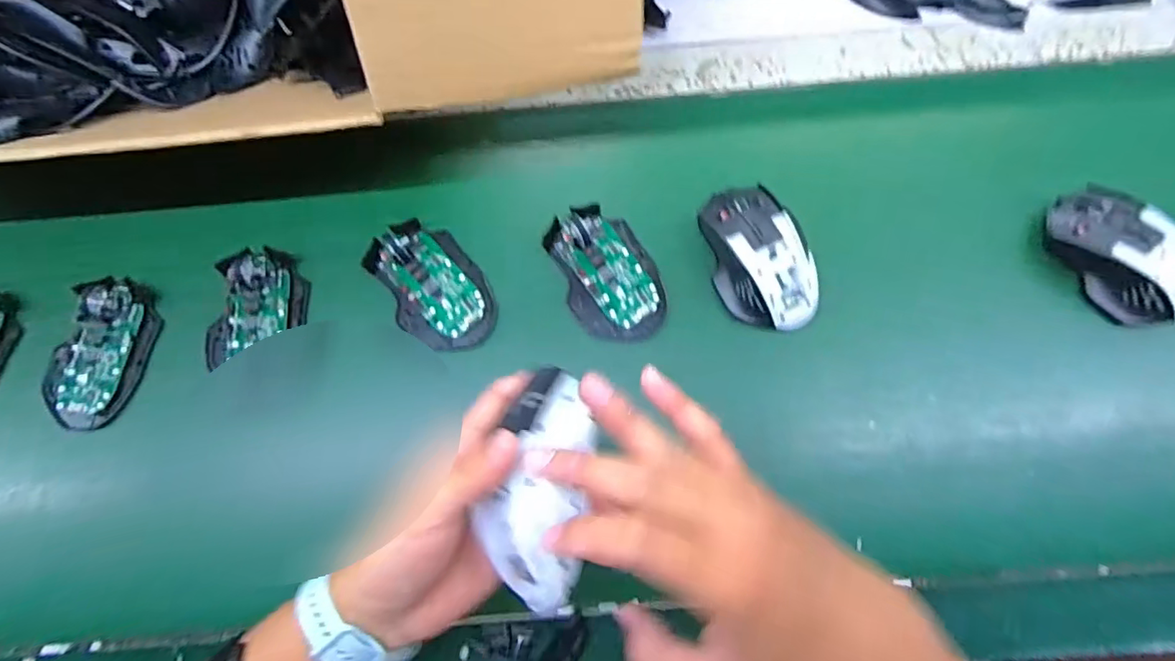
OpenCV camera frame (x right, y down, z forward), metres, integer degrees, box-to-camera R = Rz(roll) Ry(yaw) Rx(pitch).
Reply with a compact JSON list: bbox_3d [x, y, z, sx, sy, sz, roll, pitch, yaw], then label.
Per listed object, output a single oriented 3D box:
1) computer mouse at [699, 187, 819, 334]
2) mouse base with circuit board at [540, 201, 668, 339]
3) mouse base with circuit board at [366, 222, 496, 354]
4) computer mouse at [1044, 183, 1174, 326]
[{"bbox_3d":[0.131,-0.057,0.437,0.066,0.036,0.114,-18,76,-5],"label":"computer mouse"},{"bbox_3d":[0.016,-0.046,0.449,0.071,0.025,0.111,-21,77,-6],"label":"mouse base with circuit board"},{"bbox_3d":[-0.122,-0.037,0.449,0.070,0.021,0.113,-37,79,-9],"label":"mouse base with circuit board"},{"bbox_3d":[0.405,-0.056,0.430,0.062,0.042,0.120,-28,77,-7],"label":"computer mouse"}]

